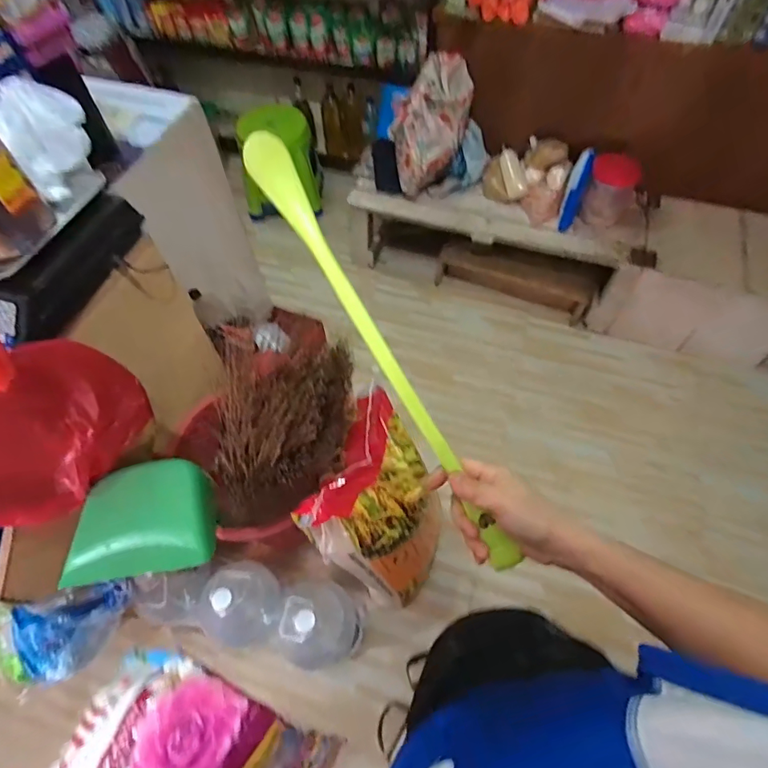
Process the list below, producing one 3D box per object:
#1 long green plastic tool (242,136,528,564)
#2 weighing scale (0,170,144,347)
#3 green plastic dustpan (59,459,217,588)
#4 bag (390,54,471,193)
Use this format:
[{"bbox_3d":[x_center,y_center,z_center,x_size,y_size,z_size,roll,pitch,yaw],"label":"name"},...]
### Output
[{"bbox_3d":[0.008,-0.014,0.411,0.032,0.026,0.438,-33,97,-17],"label":"long green plastic tool"},{"bbox_3d":[-0.622,-0.218,0.721,0.349,0.110,0.305,10,60,7],"label":"weighing scale"},{"bbox_3d":[-0.377,0.207,0.716,0.215,0.052,0.165,-7,60,-3],"label":"green plastic dustpan"},{"bbox_3d":[0.151,-0.856,1.512,0.243,0.290,0.286,1,60,2],"label":"bag"}]

